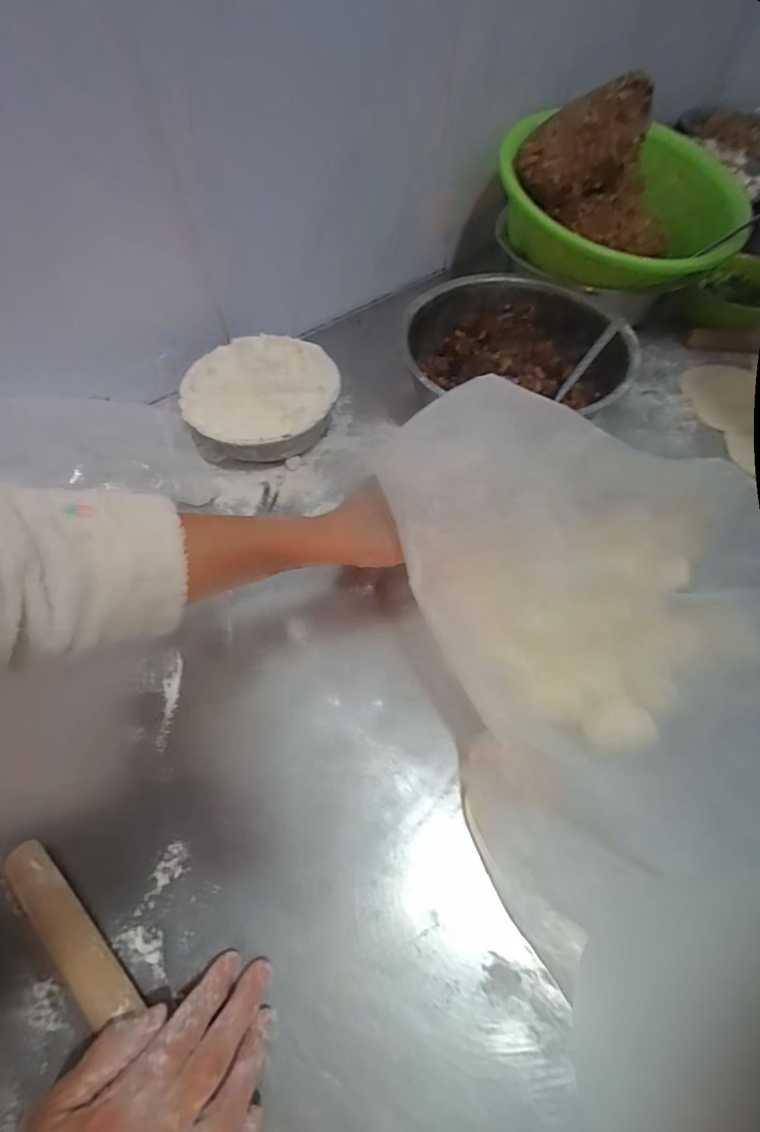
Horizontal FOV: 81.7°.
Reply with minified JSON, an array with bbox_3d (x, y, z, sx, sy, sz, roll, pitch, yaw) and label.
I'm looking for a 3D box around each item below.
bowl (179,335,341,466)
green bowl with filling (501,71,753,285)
[{"bbox_3d":[-0.131,-0.183,0.510,0.173,0.083,0.150,-33,66,-18],"label":"bowl"},{"bbox_3d":[0.326,-0.509,0.592,0.318,0.152,0.297,0,60,0],"label":"green bowl with filling"}]

